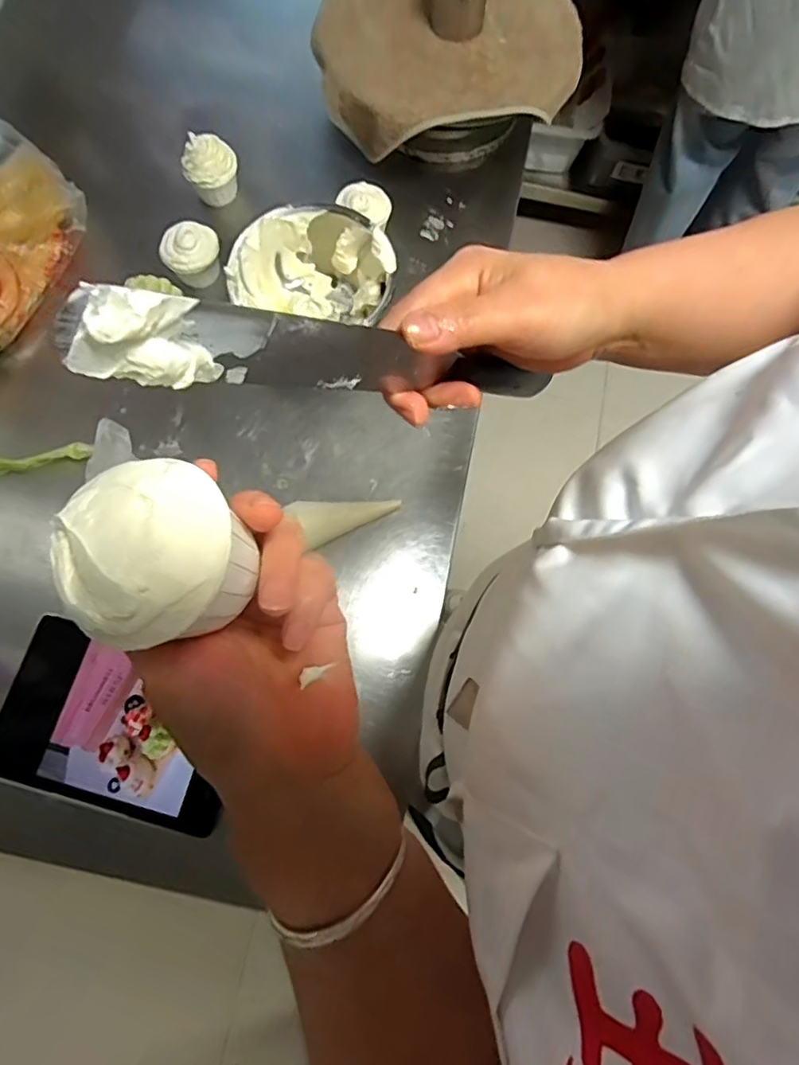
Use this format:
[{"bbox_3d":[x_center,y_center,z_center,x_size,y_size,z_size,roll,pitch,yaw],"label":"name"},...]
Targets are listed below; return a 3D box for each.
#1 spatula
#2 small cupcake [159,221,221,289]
[{"bbox_3d":[-0.016,-0.073,0.249,0.032,0.247,0.016,-43,75,33],"label":"spatula"},{"bbox_3d":[-0.245,-0.329,0.681,0.067,0.052,0.058,-19,75,-7],"label":"small cupcake"}]

